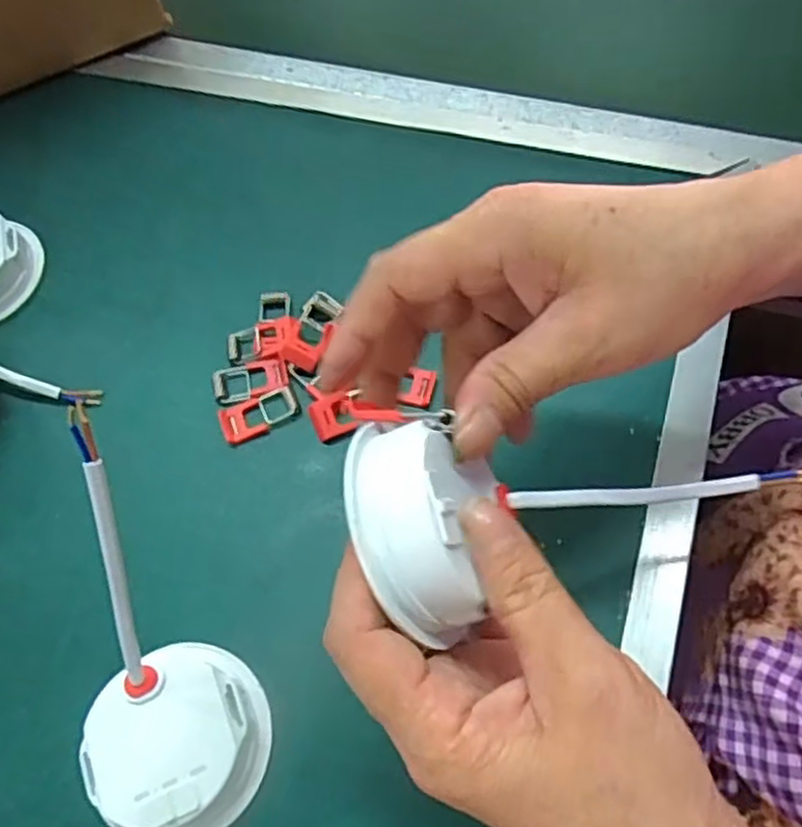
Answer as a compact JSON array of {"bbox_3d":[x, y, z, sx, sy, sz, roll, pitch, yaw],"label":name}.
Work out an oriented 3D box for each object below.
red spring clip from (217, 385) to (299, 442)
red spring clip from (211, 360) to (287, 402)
[{"bbox_3d":[-0.067,0.000,0.349,0.037,0.004,0.019,-20,65,-7],"label":"red spring clip"},{"bbox_3d":[-0.074,-0.017,0.357,0.035,0.005,0.019,-16,64,-5],"label":"red spring clip"}]

